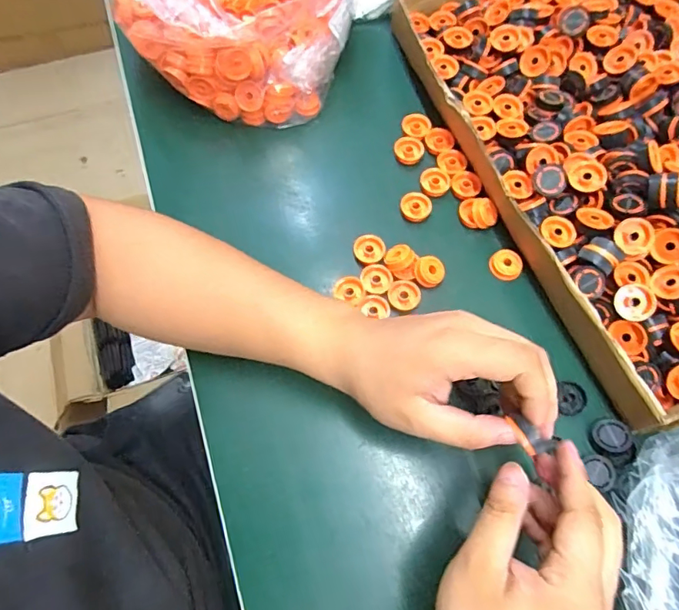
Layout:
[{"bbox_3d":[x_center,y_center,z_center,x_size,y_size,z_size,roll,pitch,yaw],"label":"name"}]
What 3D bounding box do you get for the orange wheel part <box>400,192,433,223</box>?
[{"bbox_3d":[0.068,-0.087,0.430,0.027,0.004,0.027,0,87,0],"label":"orange wheel part"}]

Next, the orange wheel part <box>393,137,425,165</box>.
[{"bbox_3d":[0.064,-0.142,0.446,0.026,0.006,0.027,0,68,0],"label":"orange wheel part"}]

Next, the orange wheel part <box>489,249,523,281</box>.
[{"bbox_3d":[0.141,-0.034,0.406,0.025,0.013,0.025,0,68,0],"label":"orange wheel part"}]

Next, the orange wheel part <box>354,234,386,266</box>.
[{"bbox_3d":[0.026,-0.047,0.415,0.026,0.006,0.027,0,68,0],"label":"orange wheel part"}]

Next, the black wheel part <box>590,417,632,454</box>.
[{"bbox_3d":[0.193,0.093,0.344,0.025,0.006,0.025,-17,51,14],"label":"black wheel part"}]

